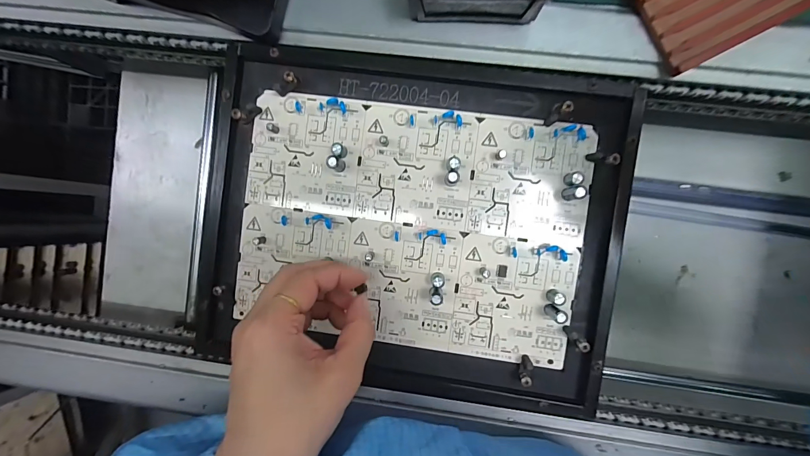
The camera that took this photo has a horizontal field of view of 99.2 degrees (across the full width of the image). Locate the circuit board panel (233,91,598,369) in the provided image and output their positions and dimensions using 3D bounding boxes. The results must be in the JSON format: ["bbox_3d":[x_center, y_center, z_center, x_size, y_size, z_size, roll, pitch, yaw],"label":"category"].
[{"bbox_3d":[0.003,0.000,0.275,0.264,0.019,0.186,8,98,4],"label":"circuit board panel"}]

